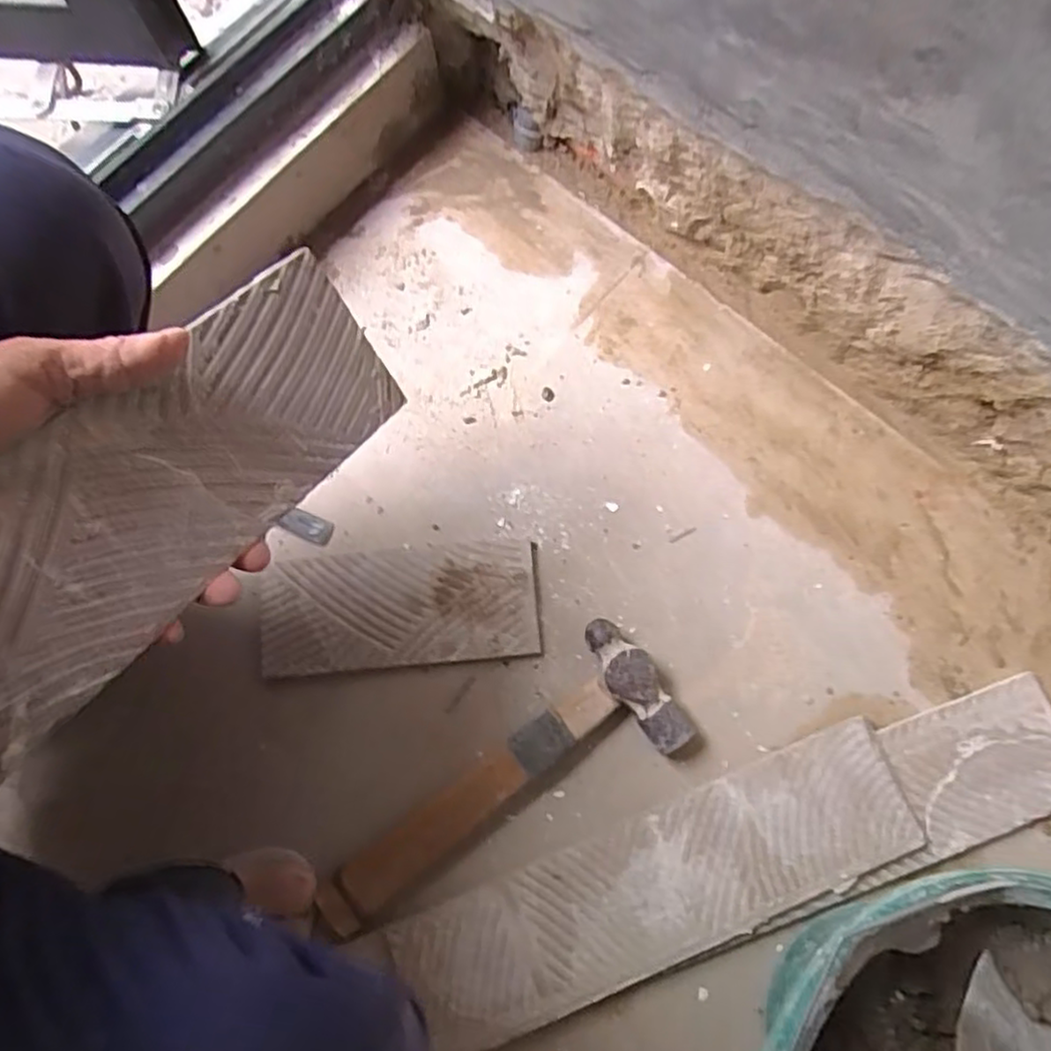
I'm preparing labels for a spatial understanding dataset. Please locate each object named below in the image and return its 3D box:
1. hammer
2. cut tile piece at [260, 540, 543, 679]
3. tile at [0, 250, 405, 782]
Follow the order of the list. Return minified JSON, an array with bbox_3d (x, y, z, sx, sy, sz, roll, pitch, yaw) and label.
[{"bbox_3d":[-0.019,0.202,0.538,0.297,0.032,0.109,-36,76,-7],"label":"hammer"},{"bbox_3d":[-0.105,0.070,0.588,0.230,0.011,0.099,-5,75,1],"label":"cut tile piece"},{"bbox_3d":[-0.157,-0.018,0.310,0.004,0.091,0.248,4,45,45],"label":"tile"}]

